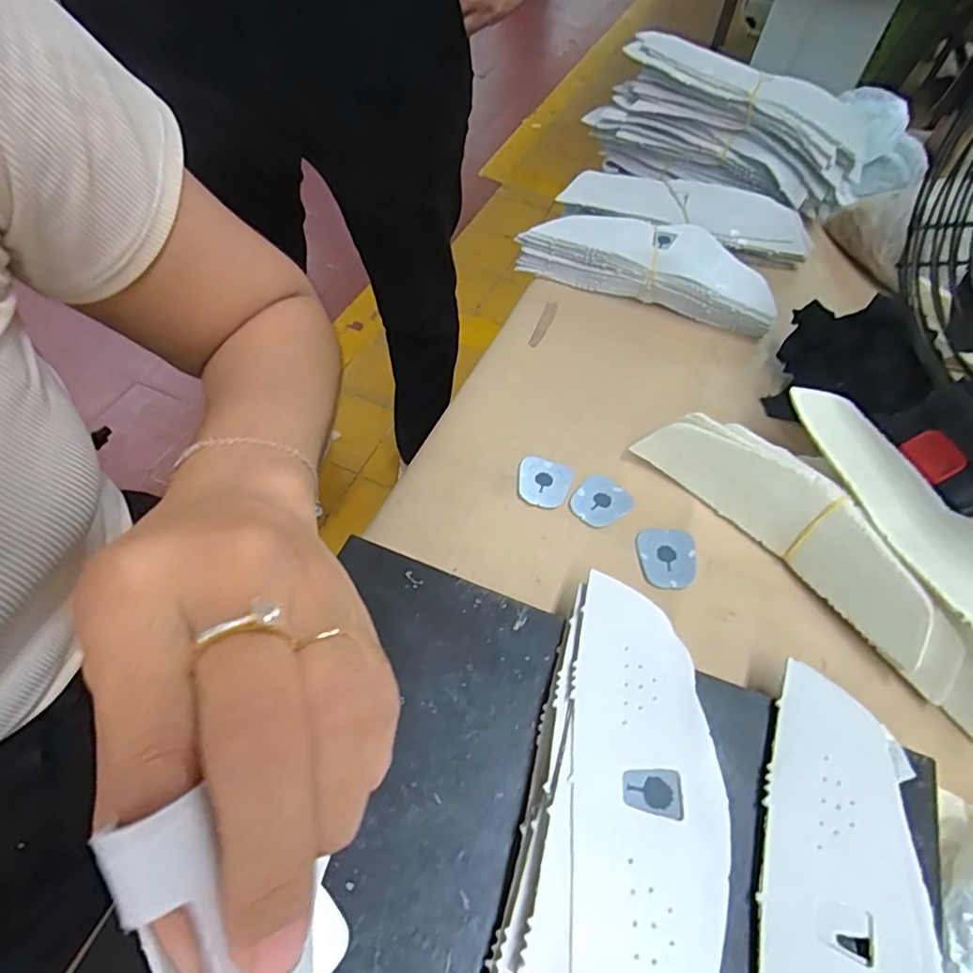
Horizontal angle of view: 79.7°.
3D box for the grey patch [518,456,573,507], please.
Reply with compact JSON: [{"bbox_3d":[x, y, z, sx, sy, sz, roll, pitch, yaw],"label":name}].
[{"bbox_3d":[0.036,-0.003,0.374,0.033,0.004,0.036,20,57,12],"label":"grey patch"}]

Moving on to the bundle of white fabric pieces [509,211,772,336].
[{"bbox_3d":[0.131,-0.181,0.477,0.201,0.050,0.057,19,57,11],"label":"bundle of white fabric pieces"}]

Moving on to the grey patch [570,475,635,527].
[{"bbox_3d":[0.071,0.009,0.369,0.037,0.004,0.031,-37,65,-24],"label":"grey patch"}]

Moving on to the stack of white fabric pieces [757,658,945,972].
[{"bbox_3d":[0.140,0.175,0.222,0.067,0.008,0.200,15,57,8],"label":"stack of white fabric pieces"}]

